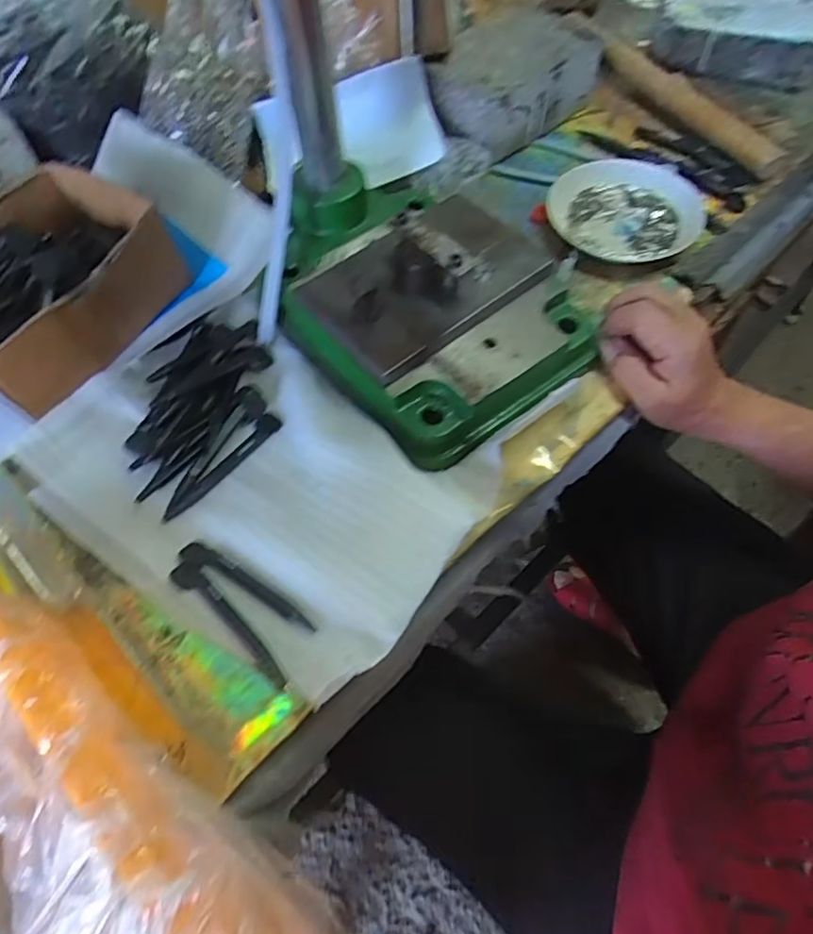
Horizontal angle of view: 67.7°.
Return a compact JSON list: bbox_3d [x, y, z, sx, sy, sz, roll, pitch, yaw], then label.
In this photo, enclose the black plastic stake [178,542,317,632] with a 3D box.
[{"bbox_3d":[-0.092,0.068,0.350,0.096,0.005,0.014,26,64,16],"label":"black plastic stake"}]

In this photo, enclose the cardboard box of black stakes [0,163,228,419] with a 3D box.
[{"bbox_3d":[-0.251,-0.136,0.436,0.133,0.067,0.187,30,65,18],"label":"cardboard box of black stakes"}]

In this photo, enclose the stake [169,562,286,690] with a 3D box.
[{"bbox_3d":[-0.100,0.087,0.339,0.015,0.004,0.097,-41,66,-20],"label":"stake"}]

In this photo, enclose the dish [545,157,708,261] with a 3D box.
[{"bbox_3d":[0.177,-0.209,0.491,0.119,0.016,0.112,-1,59,2],"label":"dish"}]

